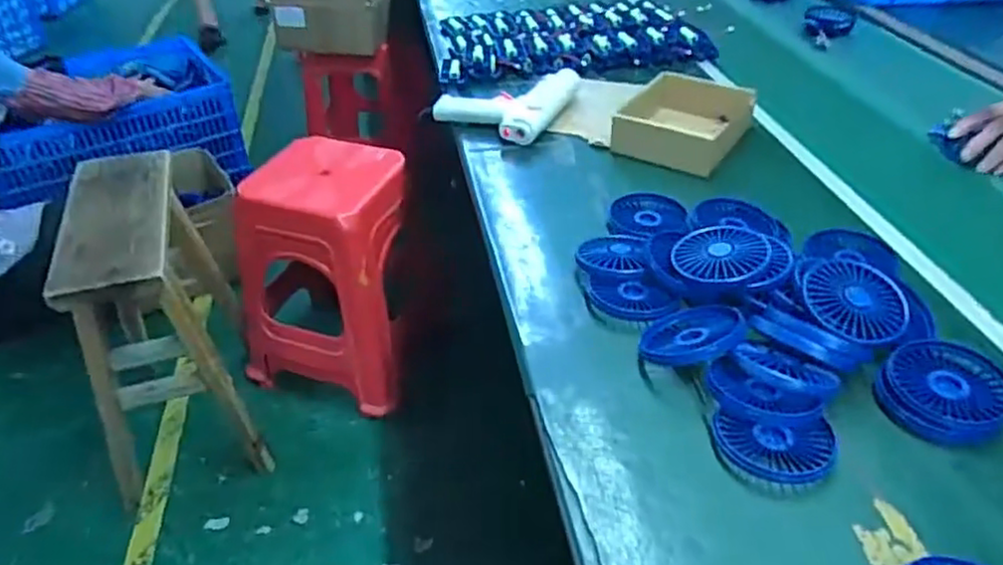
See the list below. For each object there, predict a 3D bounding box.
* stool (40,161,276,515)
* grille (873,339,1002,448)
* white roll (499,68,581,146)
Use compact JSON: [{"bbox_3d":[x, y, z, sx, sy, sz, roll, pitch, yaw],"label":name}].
[{"bbox_3d":[-0.642,0.078,1.292,0.250,0.528,0.404,-12,40,-14],"label":"stool"},{"bbox_3d":[0.350,0.084,0.538,0.095,0.022,0.086,-27,46,-29],"label":"grille"},{"bbox_3d":[0.055,-0.240,0.933,0.058,0.042,0.161,17,42,20],"label":"white roll"}]

